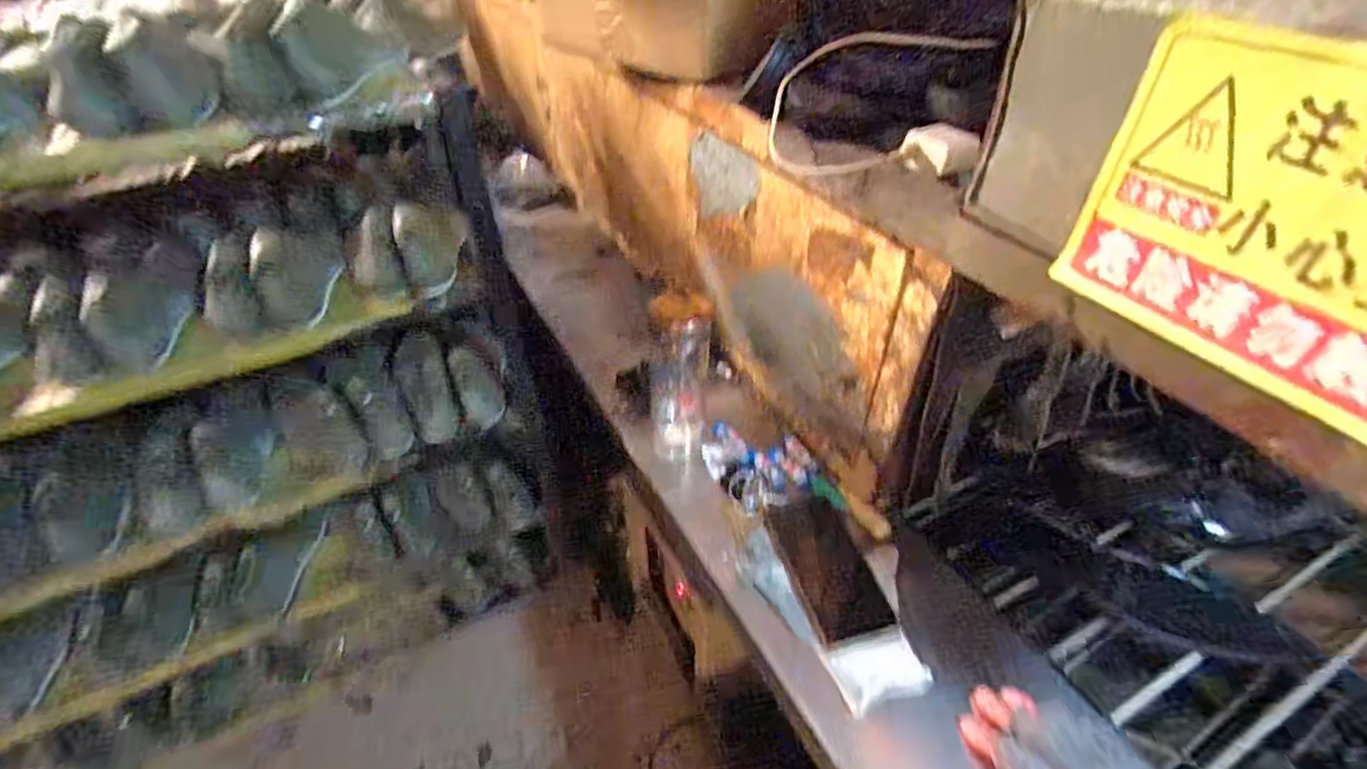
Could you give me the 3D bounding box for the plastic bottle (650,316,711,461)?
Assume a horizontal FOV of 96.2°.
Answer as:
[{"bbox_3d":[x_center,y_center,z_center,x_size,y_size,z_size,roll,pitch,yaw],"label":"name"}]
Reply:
[{"bbox_3d":[-0.004,0.000,0.714,0.070,0.180,0.070,-4,42,-2],"label":"plastic bottle"}]

